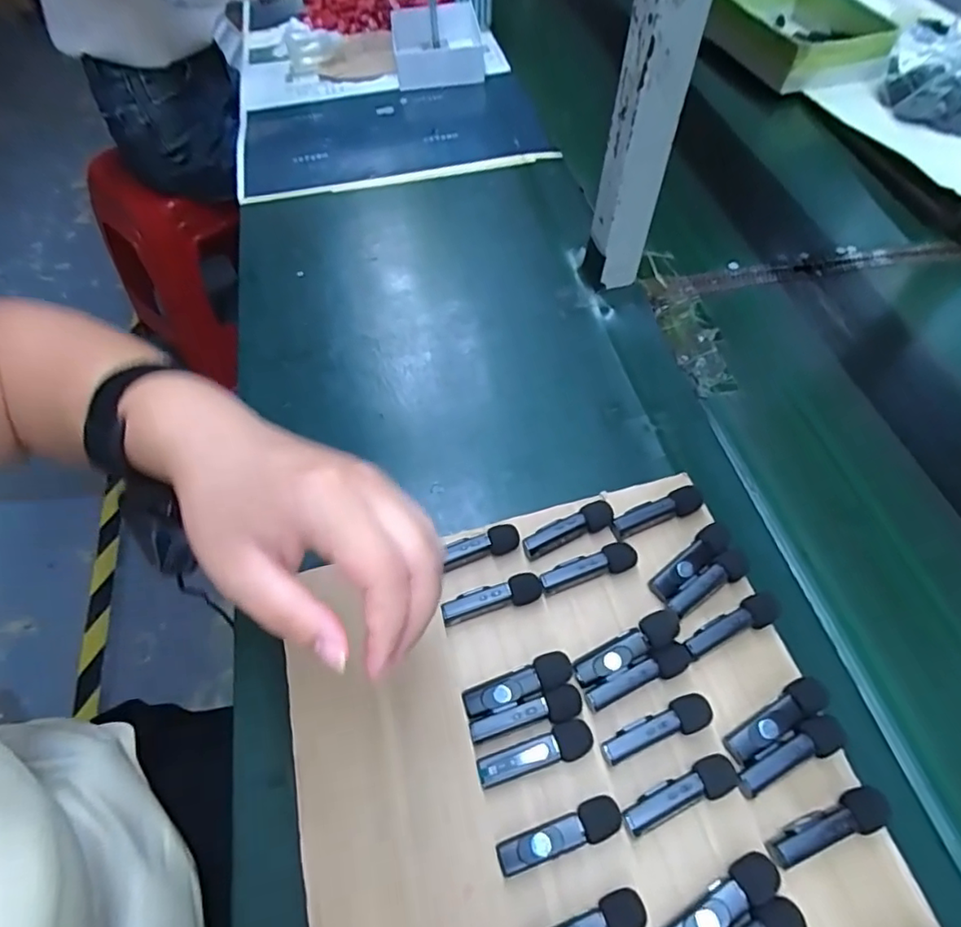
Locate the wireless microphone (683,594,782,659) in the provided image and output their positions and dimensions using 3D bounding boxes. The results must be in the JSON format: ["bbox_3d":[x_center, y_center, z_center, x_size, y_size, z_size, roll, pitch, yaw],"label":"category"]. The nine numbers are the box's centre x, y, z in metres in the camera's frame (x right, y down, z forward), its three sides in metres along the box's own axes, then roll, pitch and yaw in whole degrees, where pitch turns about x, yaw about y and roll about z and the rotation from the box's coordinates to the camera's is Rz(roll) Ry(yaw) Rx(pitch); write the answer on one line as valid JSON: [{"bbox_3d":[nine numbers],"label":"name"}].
[{"bbox_3d":[0.154,0.098,0.358,0.066,0.011,0.018,-18,57,-12],"label":"wireless microphone"}]

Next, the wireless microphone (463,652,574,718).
[{"bbox_3d":[0.022,0.129,0.341,0.064,0.011,0.018,-16,57,-11],"label":"wireless microphone"}]

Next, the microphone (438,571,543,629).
[{"bbox_3d":[0.007,0.086,0.374,0.064,0.014,0.016,-14,57,-10],"label":"microphone"}]

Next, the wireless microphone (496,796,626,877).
[{"bbox_3d":[0.041,0.192,0.301,0.066,0.011,0.018,-16,57,-11],"label":"wireless microphone"}]

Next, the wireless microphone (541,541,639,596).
[{"bbox_3d":[0.070,0.068,0.381,0.065,0.012,0.015,-14,57,-10],"label":"wireless microphone"}]

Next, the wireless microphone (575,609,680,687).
[{"bbox_3d":[0.088,0.109,0.347,0.068,0.014,0.018,-21,58,-14],"label":"wireless microphone"}]

